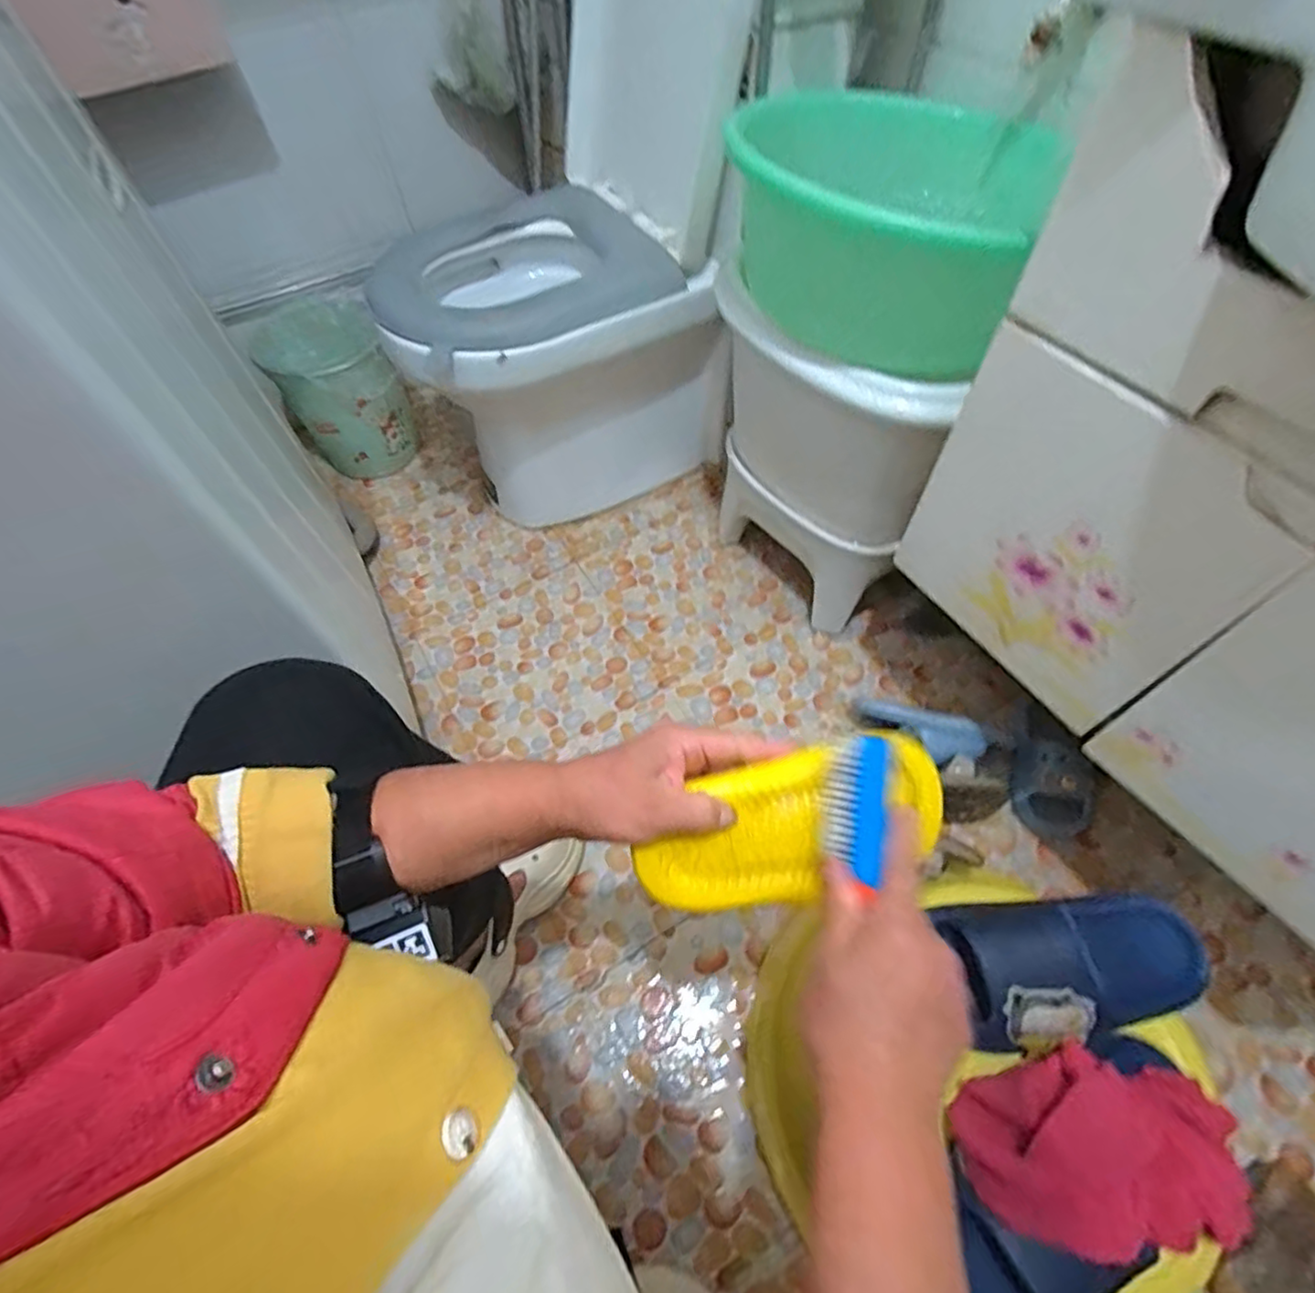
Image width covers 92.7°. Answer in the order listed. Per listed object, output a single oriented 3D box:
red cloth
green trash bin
[{"bbox_3d":[0.346,0.373,0.473,0.207,0.089,0.119,1,58,4],"label":"red cloth"},{"bbox_3d":[-0.577,-0.463,1.158,0.191,0.254,0.234,-25,62,-14],"label":"green trash bin"}]

